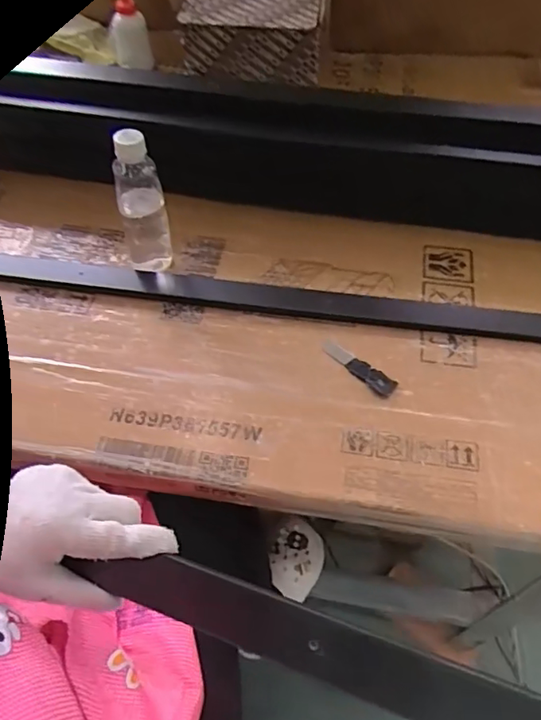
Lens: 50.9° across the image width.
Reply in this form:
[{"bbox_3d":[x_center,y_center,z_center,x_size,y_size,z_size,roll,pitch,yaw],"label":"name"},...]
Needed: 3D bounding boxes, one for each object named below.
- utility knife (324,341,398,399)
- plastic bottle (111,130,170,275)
[{"bbox_3d":[0.100,0.009,0.641,0.091,0.011,0.024,36,62,22],"label":"utility knife"},{"bbox_3d":[-0.147,-0.175,0.649,0.051,0.182,0.064,-12,56,-8],"label":"plastic bottle"}]

